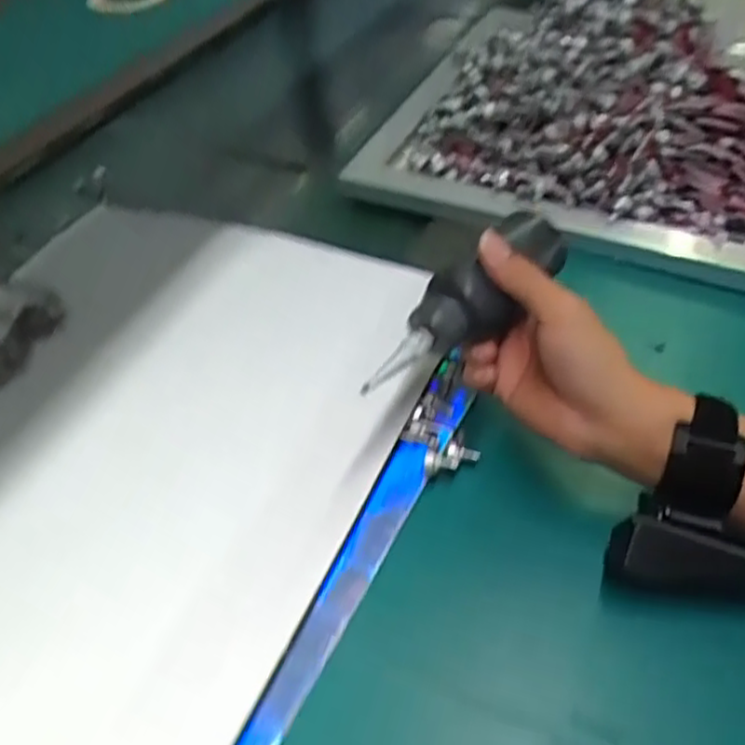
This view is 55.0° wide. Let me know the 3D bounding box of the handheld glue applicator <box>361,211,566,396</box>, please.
[{"bbox_3d":[0.053,-0.041,0.385,0.154,0.033,0.048,-41,56,-21],"label":"handheld glue applicator"}]

